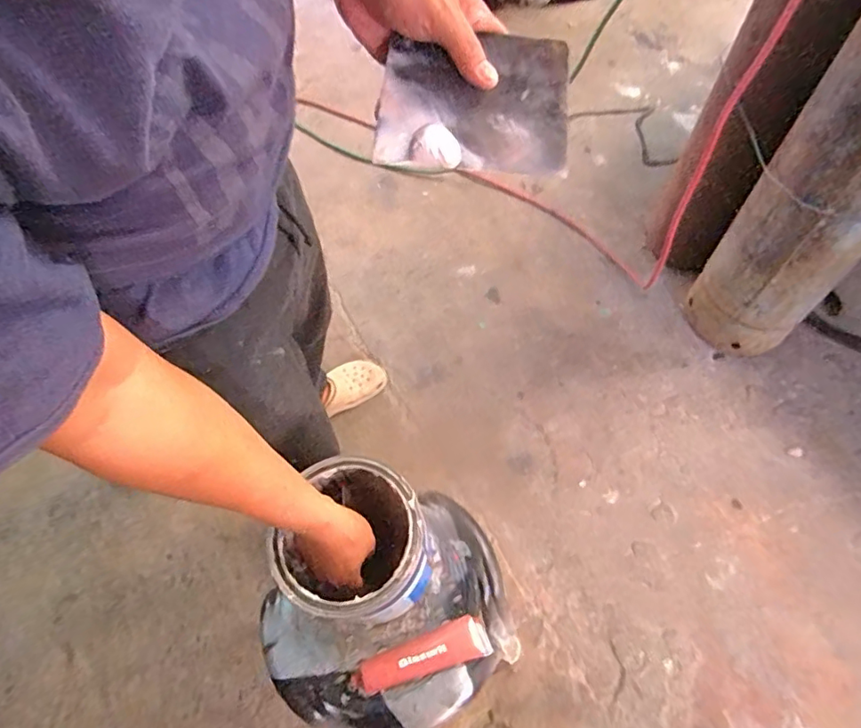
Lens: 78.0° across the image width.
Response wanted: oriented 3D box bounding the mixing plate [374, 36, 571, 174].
[{"bbox_3d":[0.031,-0.188,0.386,0.138,0.010,0.092,0,94,-2],"label":"mixing plate"}]

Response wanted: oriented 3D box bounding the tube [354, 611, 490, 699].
[{"bbox_3d":[-0.011,0.363,0.655,0.169,0.032,0.049,-21,59,-9],"label":"tube"}]

